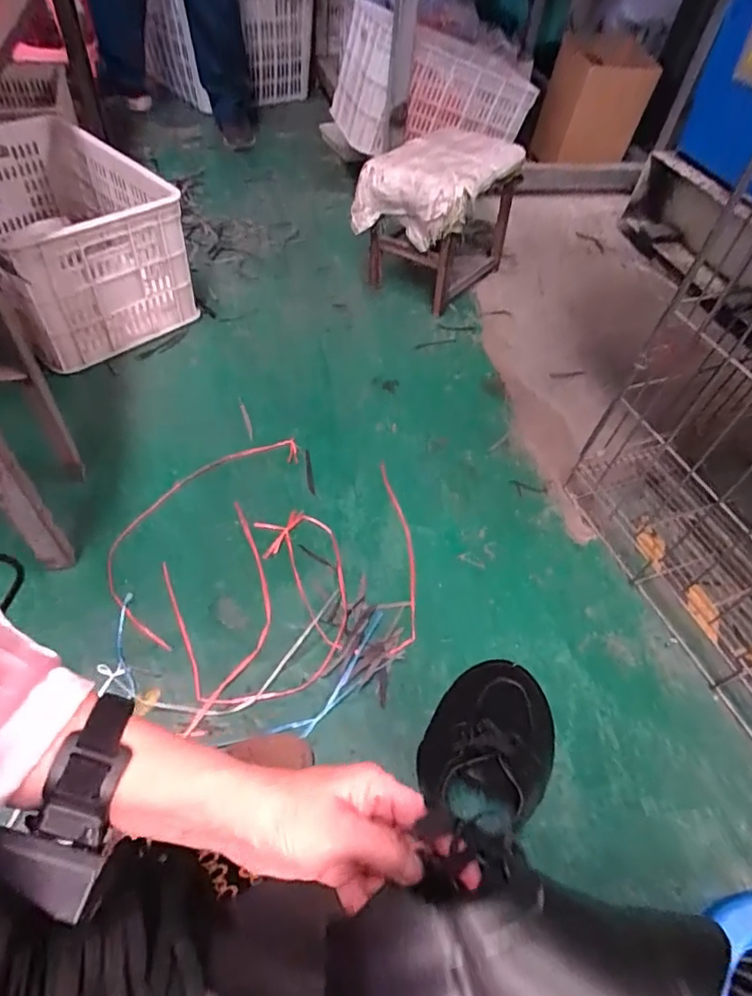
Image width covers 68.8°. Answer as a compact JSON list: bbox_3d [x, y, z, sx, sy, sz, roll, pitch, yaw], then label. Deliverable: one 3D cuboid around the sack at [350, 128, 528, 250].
[{"bbox_3d":[0.143,-0.722,1.269,0.243,0.143,0.353,32,56,18],"label":"sack"}]

